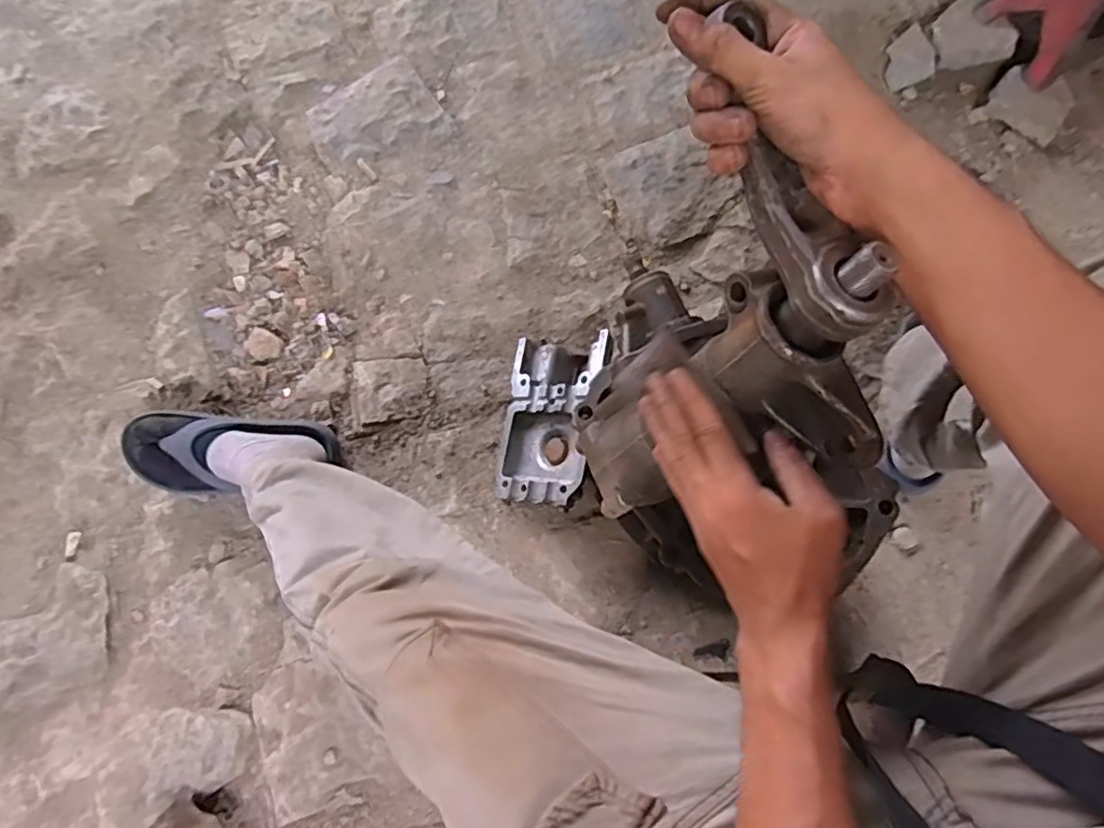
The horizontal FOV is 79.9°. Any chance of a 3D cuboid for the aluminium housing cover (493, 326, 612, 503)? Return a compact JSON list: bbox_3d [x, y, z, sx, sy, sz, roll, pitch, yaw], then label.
[{"bbox_3d":[0.006,0.009,0.838,0.133,0.073,0.222,-5,71,40],"label":"aluminium housing cover"}]

